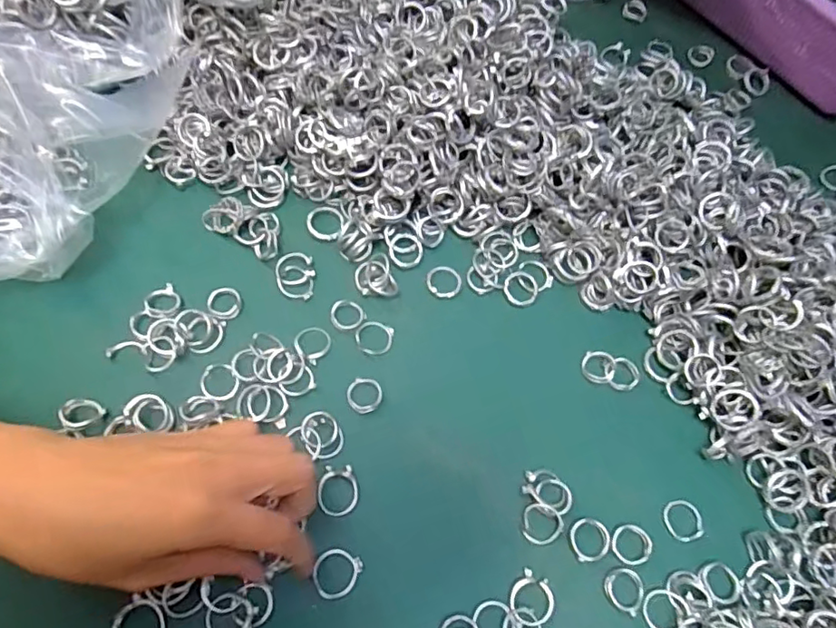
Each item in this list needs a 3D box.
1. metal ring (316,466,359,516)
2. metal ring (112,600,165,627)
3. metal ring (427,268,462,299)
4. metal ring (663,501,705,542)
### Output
[{"bbox_3d":[-0.042,0.093,0.304,0.020,0.005,0.025,1,65,-4],"label":"metal ring"},{"bbox_3d":[-0.130,0.146,0.269,0.023,0.004,0.022,1,66,-2],"label":"metal ring"},{"bbox_3d":[0.017,-0.021,0.366,0.022,0.004,0.022,2,65,-4],"label":"metal ring"},{"bbox_3d":[0.144,0.111,0.312,0.021,0.004,0.020,2,65,-4],"label":"metal ring"}]

